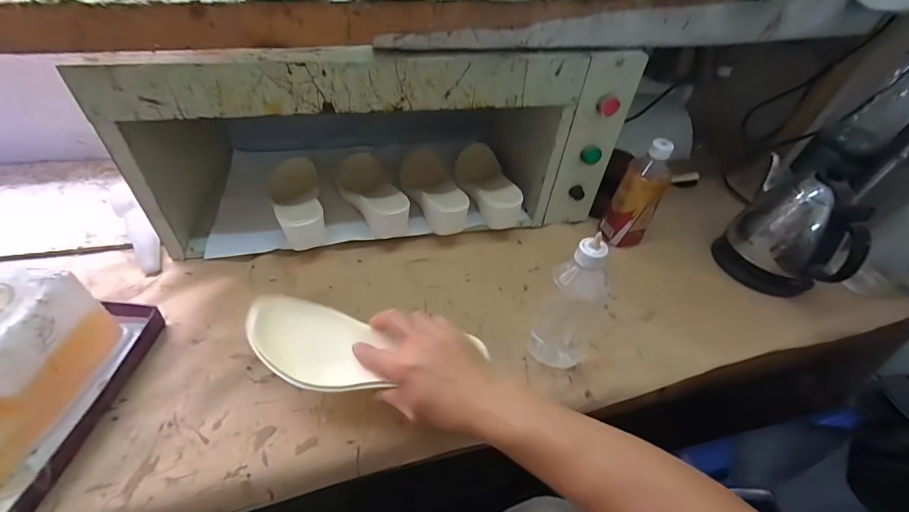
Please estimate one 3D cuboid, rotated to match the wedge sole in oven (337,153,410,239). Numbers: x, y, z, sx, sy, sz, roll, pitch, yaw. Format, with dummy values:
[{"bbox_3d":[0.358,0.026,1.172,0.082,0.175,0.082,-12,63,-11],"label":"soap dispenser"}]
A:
[{"bbox_3d":[-0.152,-0.117,0.680,0.086,0.078,0.235,-15,49,-20],"label":"wedge sole in oven"}]

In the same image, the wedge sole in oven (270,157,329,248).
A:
[{"bbox_3d":[-0.261,-0.094,0.648,0.077,0.079,0.218,-11,48,-17],"label":"wedge sole in oven"}]

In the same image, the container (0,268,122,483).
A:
[{"bbox_3d":[-0.464,0.126,0.385,0.103,0.121,0.199,4,46,-2],"label":"container"}]

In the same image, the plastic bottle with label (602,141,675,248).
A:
[{"bbox_3d":[0.287,-0.093,0.612,0.054,0.168,0.065,-19,51,-23],"label":"plastic bottle with label"}]

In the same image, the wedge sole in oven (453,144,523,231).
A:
[{"bbox_3d":[0.051,-0.141,0.723,0.086,0.082,0.235,-3,47,-9],"label":"wedge sole in oven"}]

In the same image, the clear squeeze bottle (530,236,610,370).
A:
[{"bbox_3d":[0.146,0.051,0.467,0.077,0.196,0.084,31,51,22],"label":"clear squeeze bottle"}]

